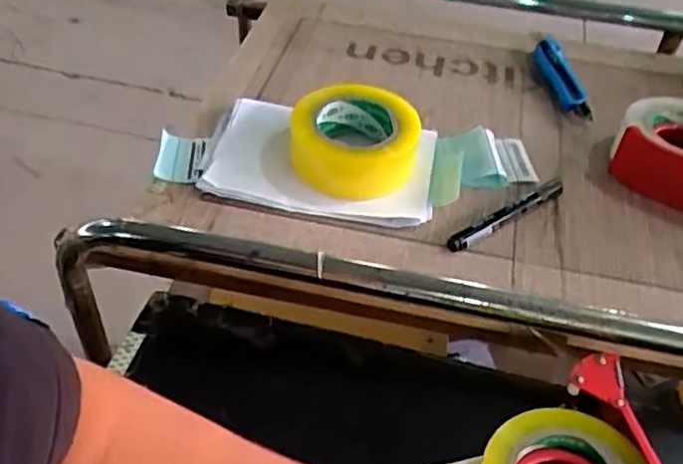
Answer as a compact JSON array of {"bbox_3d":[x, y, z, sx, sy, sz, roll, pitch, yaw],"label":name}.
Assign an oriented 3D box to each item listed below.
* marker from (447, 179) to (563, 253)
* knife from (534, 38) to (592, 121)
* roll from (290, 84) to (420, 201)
[{"bbox_3d":[0.157,-0.017,0.636,0.150,0.012,0.017,-27,53,-27],"label":"marker"},{"bbox_3d":[0.262,-0.187,0.814,0.039,0.021,0.157,1,45,-3],"label":"knife"},{"bbox_3d":[0.012,-0.088,0.669,0.120,0.066,0.120,2,45,-2],"label":"roll"}]

